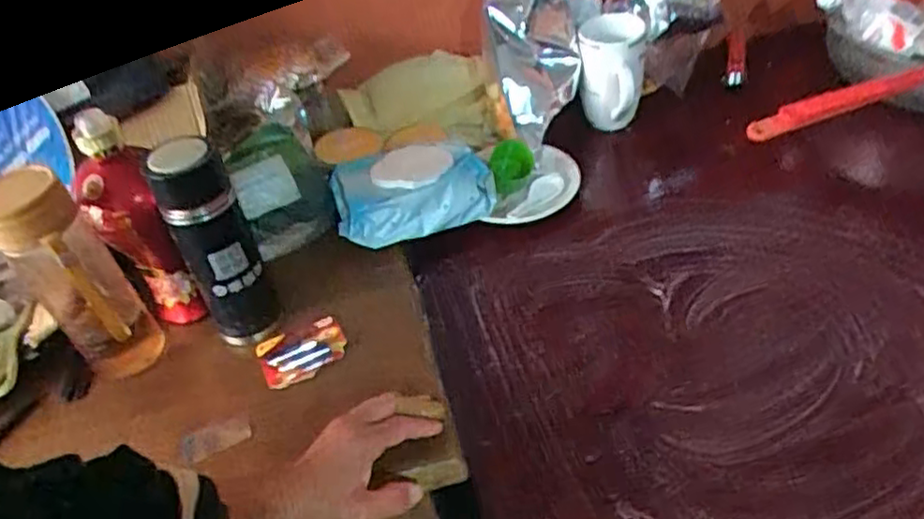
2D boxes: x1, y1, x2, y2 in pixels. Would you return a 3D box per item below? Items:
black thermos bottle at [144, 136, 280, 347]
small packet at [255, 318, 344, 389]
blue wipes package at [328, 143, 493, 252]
[{"bbox_3d":[-0.229,-0.014,0.654,0.073,0.201,0.074,-25,43,-17],"label":"black thermos bottle"},{"bbox_3d":[-0.155,0.087,0.671,0.081,0.016,0.063,-21,42,-12],"label":"small packet"},{"bbox_3d":[-0.060,-0.082,0.796,0.184,0.083,0.105,-23,42,-14],"label":"blue wipes package"}]

